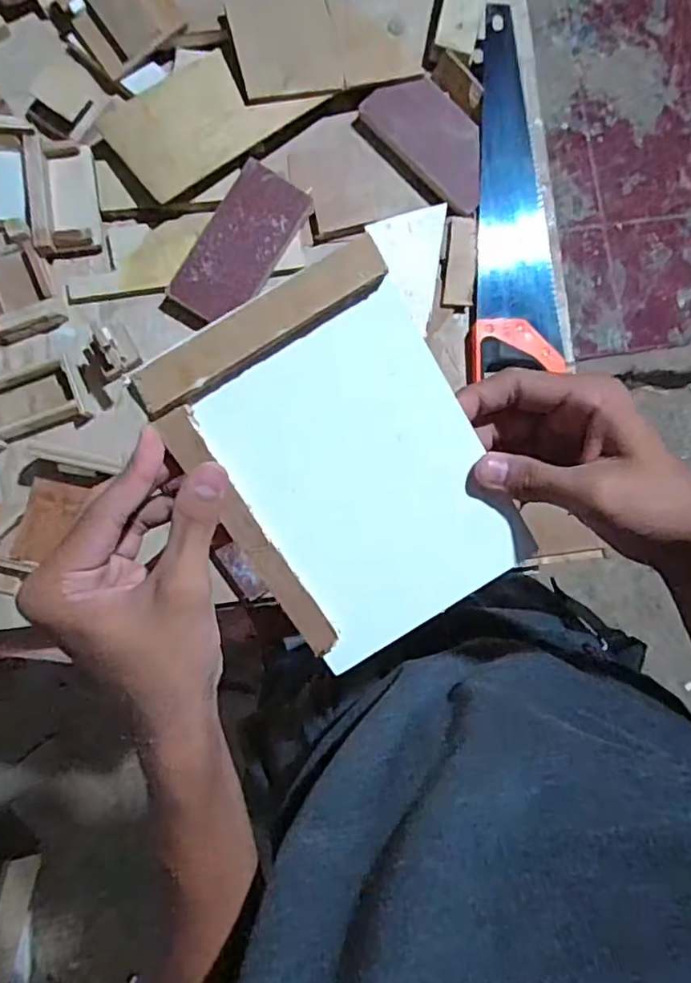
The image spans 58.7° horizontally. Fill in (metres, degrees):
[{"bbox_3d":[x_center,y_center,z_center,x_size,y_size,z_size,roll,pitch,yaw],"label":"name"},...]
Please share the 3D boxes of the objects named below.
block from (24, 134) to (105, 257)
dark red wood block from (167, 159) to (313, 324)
[{"bbox_3d":[-0.337,-0.354,0.733,0.076,0.024,0.139,-9,87,-2],"label":"block"},{"bbox_3d":[-0.125,-0.294,0.738,0.089,0.019,0.193,32,86,1],"label":"dark red wood block"}]

